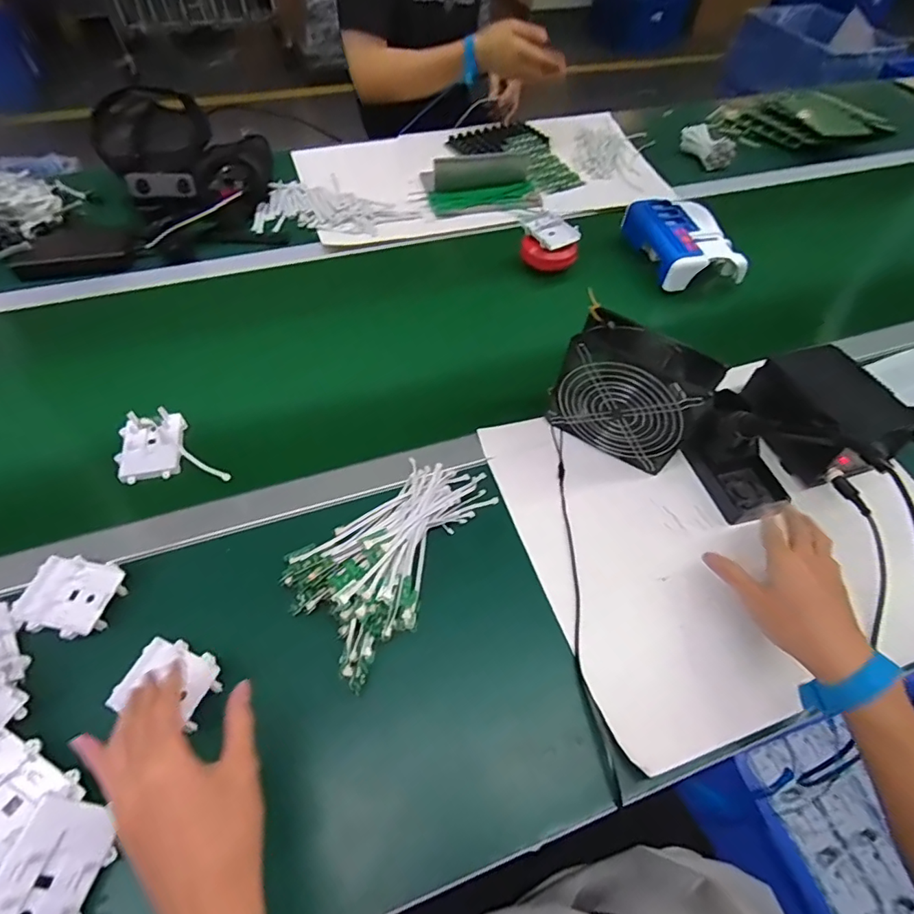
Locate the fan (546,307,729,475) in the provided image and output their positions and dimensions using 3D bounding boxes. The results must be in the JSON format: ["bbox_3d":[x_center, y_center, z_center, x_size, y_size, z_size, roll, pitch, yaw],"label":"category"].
[{"bbox_3d":[0.190,-0.067,0.572,0.150,0.151,0.063,28,58,16],"label":"fan"}]

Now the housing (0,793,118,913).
[{"bbox_3d":[-0.285,0.293,0.360,0.062,0.012,0.082,30,48,-20],"label":"housing"}]

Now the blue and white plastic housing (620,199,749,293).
[{"bbox_3d":[0.368,-0.355,0.837,0.128,0.060,0.181,-10,56,-10],"label":"blue and white plastic housing"}]

